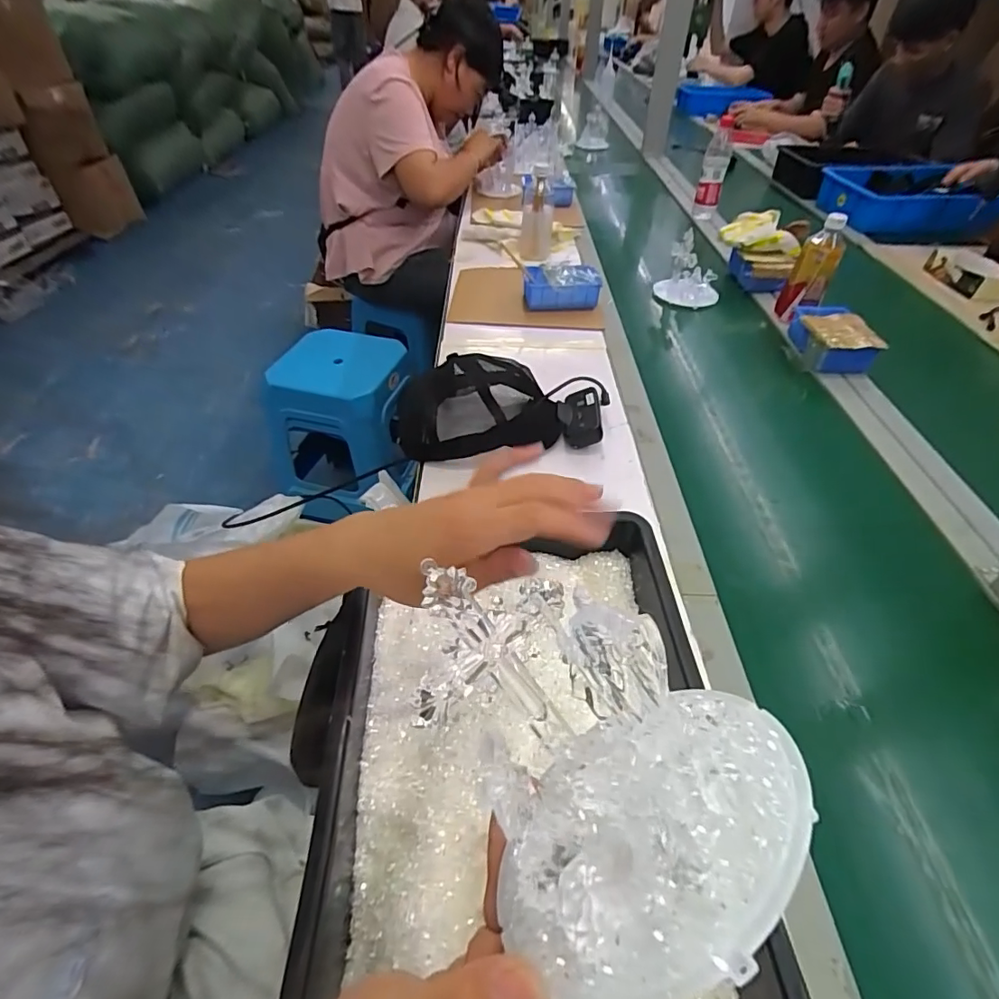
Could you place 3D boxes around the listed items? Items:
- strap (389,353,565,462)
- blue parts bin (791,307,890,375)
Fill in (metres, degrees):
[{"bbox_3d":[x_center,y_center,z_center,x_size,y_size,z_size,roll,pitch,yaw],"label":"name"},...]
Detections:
[{"bbox_3d":[-0.030,-0.131,0.725,0.229,0.110,0.136,-12,46,-13],"label":"strap"},{"bbox_3d":[0.572,-0.284,0.903,0.096,0.063,0.162,4,45,2],"label":"blue parts bin"}]

